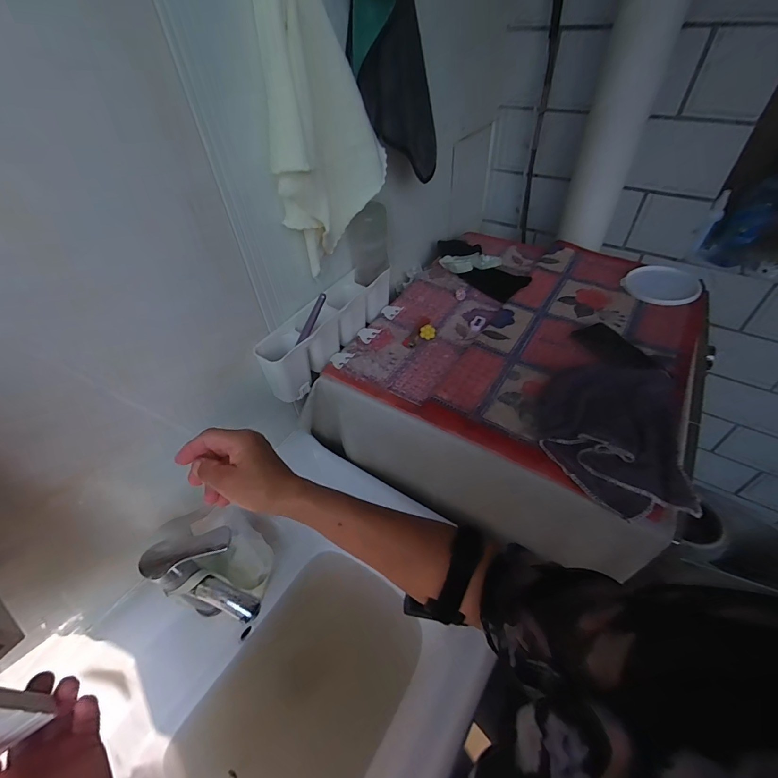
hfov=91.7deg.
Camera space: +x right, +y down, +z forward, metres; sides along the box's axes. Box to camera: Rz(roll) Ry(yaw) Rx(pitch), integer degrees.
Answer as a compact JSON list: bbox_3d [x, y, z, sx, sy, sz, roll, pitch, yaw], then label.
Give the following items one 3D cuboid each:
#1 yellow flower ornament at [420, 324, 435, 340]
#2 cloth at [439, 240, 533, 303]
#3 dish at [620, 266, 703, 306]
[{"bbox_3d":[0.069,-0.101,0.673,0.028,0.027,0.012,0,21,4],"label":"yellow flower ornament"},{"bbox_3d":[0.197,-0.279,0.828,0.095,0.033,0.247,-22,47,-17],"label":"cloth"},{"bbox_3d":[0.520,-0.199,0.722,0.127,0.031,0.134,-3,45,3],"label":"dish"}]

